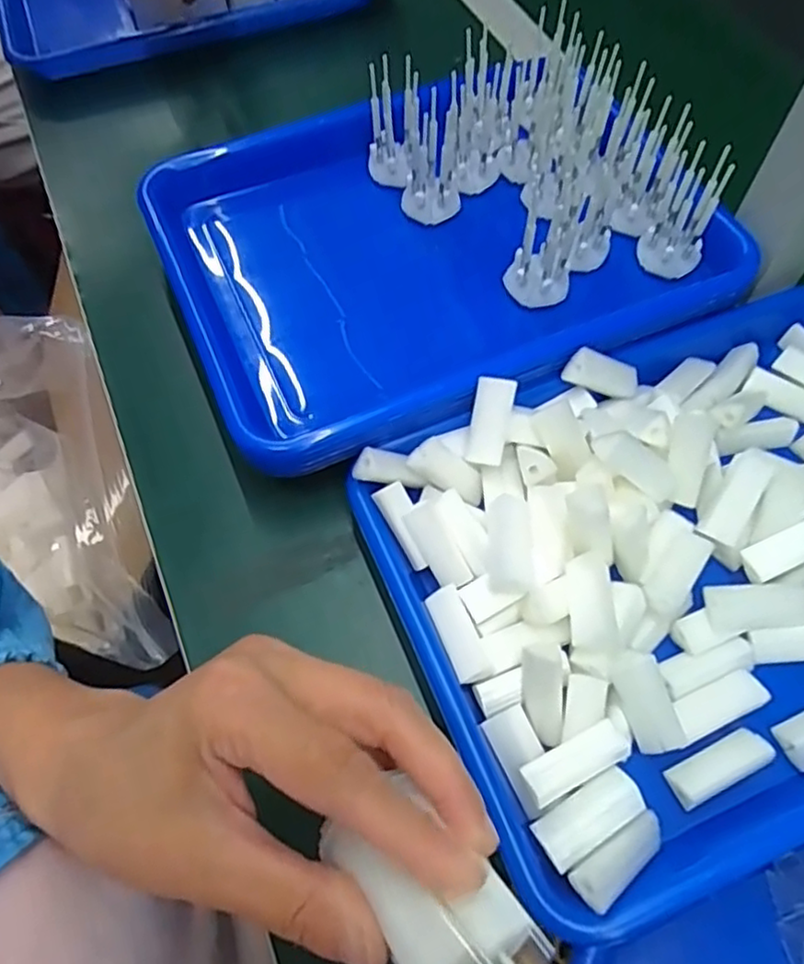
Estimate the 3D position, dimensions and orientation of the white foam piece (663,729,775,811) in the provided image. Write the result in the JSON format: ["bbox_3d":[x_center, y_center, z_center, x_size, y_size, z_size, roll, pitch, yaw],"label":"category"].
[{"bbox_3d":[0.143,0.128,0.299,0.046,0.014,0.018,-23,64,-11],"label":"white foam piece"}]

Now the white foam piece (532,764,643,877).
[{"bbox_3d":[0.078,0.141,0.279,0.045,0.020,0.020,-29,66,-14],"label":"white foam piece"}]

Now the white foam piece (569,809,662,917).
[{"bbox_3d":[0.089,0.154,0.272,0.046,0.012,0.018,-24,64,-27],"label":"white foam piece"}]

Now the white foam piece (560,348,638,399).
[{"bbox_3d":[0.114,-0.060,0.378,0.053,0.018,0.013,11,57,-31],"label":"white foam piece"}]

